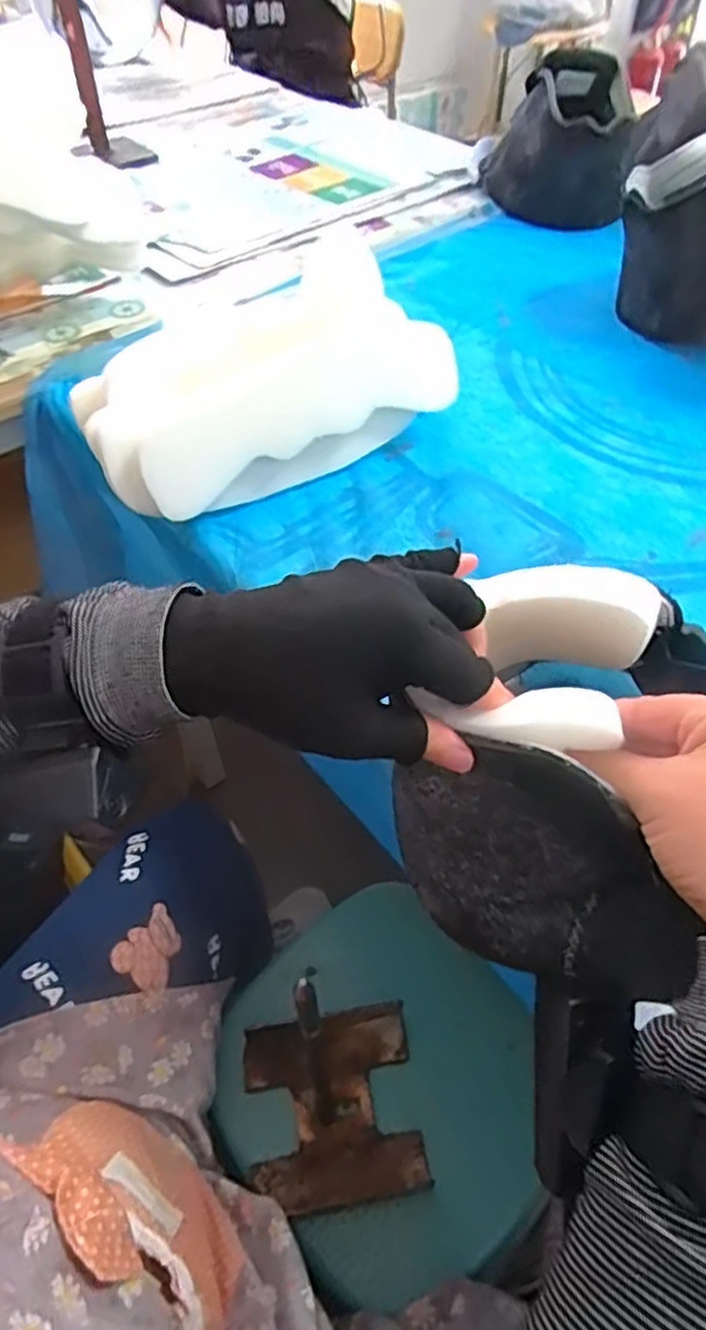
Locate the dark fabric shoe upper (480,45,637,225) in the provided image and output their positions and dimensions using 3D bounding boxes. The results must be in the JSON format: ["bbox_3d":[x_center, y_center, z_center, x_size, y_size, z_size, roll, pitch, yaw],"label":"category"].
[{"bbox_3d":[0.253,-0.649,0.902,0.183,0.146,0.141,9,51,8],"label":"dark fabric shoe upper"}]

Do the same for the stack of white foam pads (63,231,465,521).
[{"bbox_3d":[-0.063,-0.217,0.585,0.295,0.130,0.096,-26,55,-19],"label":"stack of white foam pads"}]

